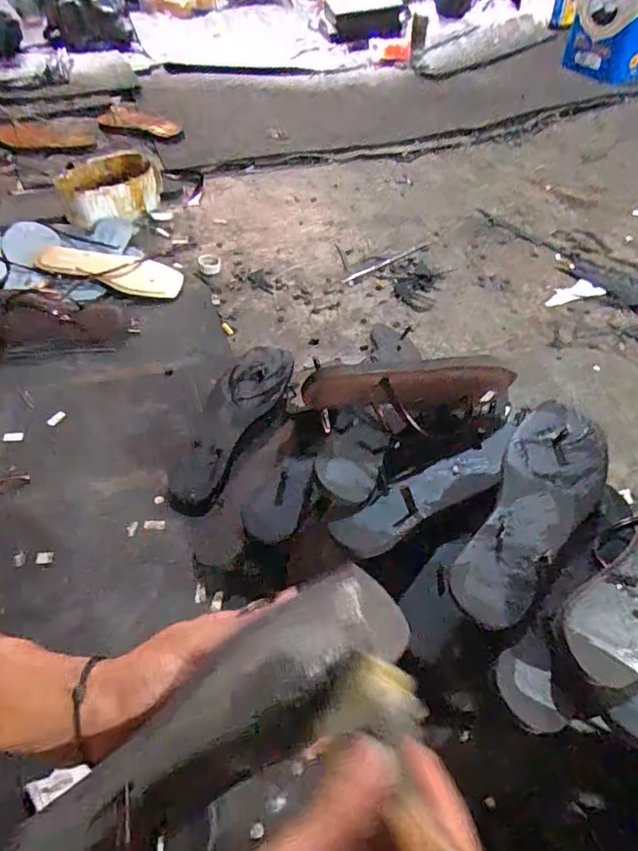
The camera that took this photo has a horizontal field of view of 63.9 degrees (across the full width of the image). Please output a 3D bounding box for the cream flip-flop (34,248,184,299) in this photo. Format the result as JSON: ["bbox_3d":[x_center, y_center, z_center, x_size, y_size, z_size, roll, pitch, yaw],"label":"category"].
[{"bbox_3d":[-0.384,-0.287,0.939,0.257,0.018,0.101,11,50,-6],"label":"cream flip-flop"}]

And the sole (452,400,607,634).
[{"bbox_3d":[0.188,0.069,0.449,0.082,0.029,0.229,29,57,23],"label":"sole"}]

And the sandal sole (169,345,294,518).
[{"bbox_3d":[-0.123,-0.001,0.687,0.100,0.028,0.255,22,71,18],"label":"sandal sole"}]

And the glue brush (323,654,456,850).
[{"bbox_3d":[0.038,0.163,0.222,0.048,0.021,0.142,-11,19,-8],"label":"glue brush"}]

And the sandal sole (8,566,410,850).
[{"bbox_3d":[-0.056,0.165,0.274,0.233,0.020,0.070,-34,99,-9],"label":"sandal sole"}]

